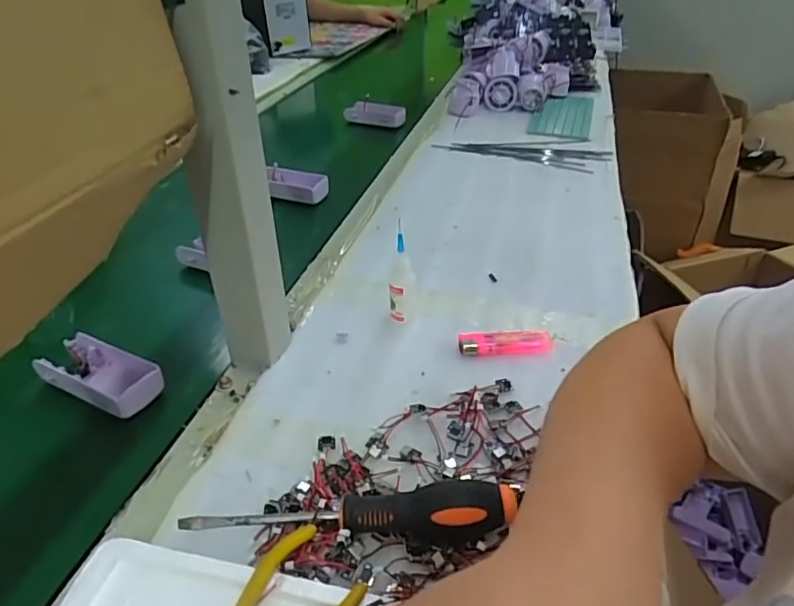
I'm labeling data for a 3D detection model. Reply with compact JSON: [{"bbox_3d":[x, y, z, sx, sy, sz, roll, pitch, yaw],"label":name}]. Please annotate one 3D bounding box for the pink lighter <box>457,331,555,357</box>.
[{"bbox_3d":[0.095,0.035,0.483,0.080,0.013,0.021,-1,37,-1],"label":"pink lighter"}]

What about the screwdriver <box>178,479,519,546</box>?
[{"bbox_3d":[-0.029,0.129,0.337,0.199,0.031,0.034,-2,37,-2],"label":"screwdriver"}]

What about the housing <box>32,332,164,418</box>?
[{"bbox_3d":[-0.248,0.058,0.462,0.106,0.020,0.049,17,40,22],"label":"housing"}]

